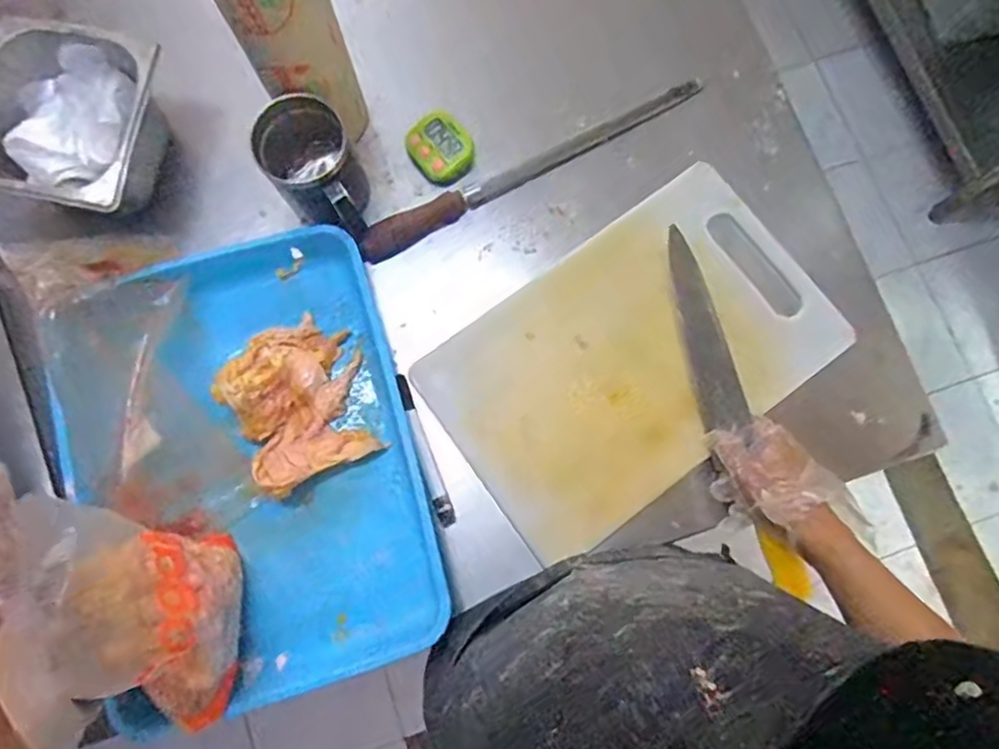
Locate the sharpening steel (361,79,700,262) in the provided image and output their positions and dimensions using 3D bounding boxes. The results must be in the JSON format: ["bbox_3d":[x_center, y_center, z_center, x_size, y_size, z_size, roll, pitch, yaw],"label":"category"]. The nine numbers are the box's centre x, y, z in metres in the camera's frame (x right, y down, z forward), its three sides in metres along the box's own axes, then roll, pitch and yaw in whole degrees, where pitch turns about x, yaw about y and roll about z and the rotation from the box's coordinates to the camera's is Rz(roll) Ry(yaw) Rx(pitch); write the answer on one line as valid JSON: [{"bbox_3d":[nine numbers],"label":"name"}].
[{"bbox_3d":[0.036,-0.225,0.696,0.409,0.035,0.030,-28,80,-6],"label":"sharpening steel"}]

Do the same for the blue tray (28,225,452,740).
[{"bbox_3d":[-0.229,0.079,0.588,0.296,0.065,0.402,-19,79,-5],"label":"blue tray"}]

